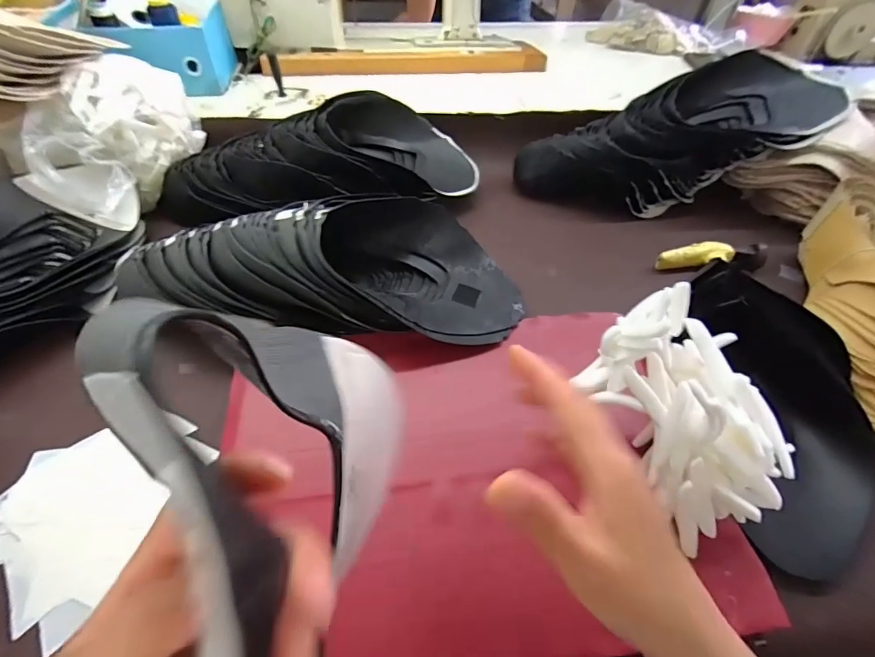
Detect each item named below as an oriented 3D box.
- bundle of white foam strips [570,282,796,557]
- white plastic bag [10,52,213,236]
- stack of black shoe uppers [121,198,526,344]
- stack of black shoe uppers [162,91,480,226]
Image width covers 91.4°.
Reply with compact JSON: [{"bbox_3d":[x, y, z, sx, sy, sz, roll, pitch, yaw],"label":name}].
[{"bbox_3d":[0.191,0.056,0.316,0.099,0.104,0.150,-24,54,-21],"label":"bundle of white foam strips"},{"bbox_3d":[-0.418,-0.244,0.558,0.103,0.139,0.222,17,51,12],"label":"white plastic bag"},{"bbox_3d":[-0.114,-0.078,0.474,0.404,0.088,0.182,1,49,-1],"label":"stack of black shoe uppers"},{"bbox_3d":[-0.156,-0.228,0.592,0.445,0.103,0.167,-14,51,-13],"label":"stack of black shoe uppers"}]

